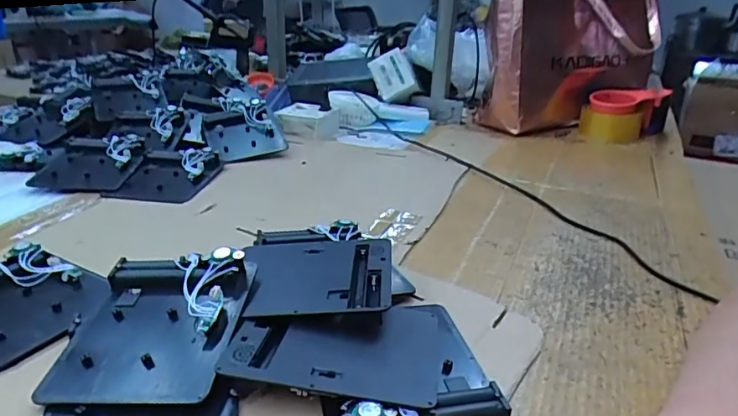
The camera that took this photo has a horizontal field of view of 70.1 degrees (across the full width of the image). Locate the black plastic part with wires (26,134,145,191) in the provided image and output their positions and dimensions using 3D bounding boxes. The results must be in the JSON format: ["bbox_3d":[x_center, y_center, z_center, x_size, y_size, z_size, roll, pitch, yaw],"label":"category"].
[{"bbox_3d":[-0.371,-0.063,0.704,0.118,0.033,0.138,-1,23,-5],"label":"black plastic part with wires"}]

